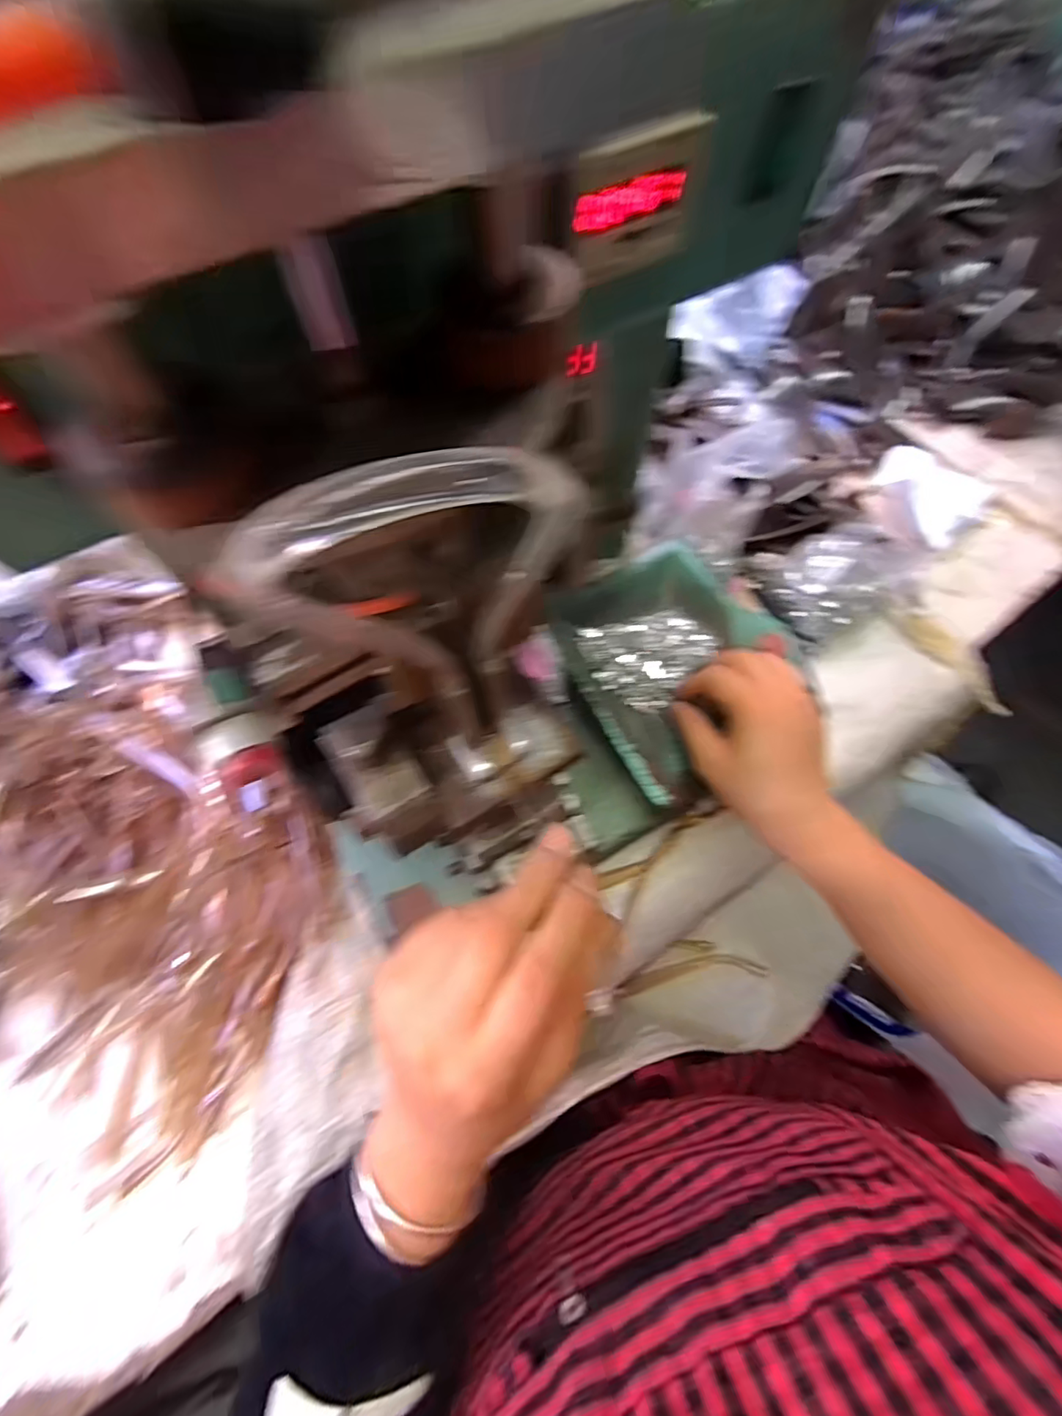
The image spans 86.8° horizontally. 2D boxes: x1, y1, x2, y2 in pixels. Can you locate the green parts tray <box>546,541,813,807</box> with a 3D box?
[{"bbox_3d":[0.118,-0.042,0.448,0.172,0.041,0.199,-25,69,-13],"label":"green parts tray"}]

